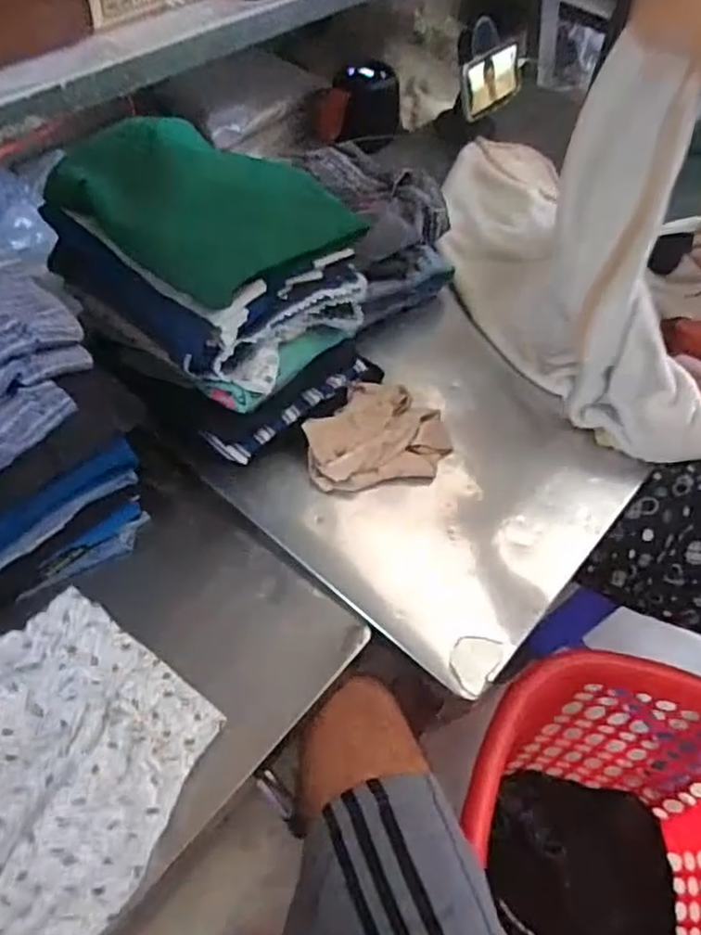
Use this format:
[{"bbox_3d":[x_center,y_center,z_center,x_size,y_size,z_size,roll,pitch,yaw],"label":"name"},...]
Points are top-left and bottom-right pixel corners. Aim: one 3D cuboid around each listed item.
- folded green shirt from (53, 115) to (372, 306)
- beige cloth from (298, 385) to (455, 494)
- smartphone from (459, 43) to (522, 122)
[{"bbox_3d":[-0.135,-0.250,0.590,0.237,0.057,0.172,37,60,20],"label":"folded green shirt"},{"bbox_3d":[0.026,-0.038,0.698,0.148,0.031,0.120,-7,55,-10],"label":"beige cloth"},{"bbox_3d":[0.221,-0.597,1.023,0.137,0.081,0.015,-36,35,-25],"label":"smartphone"}]

